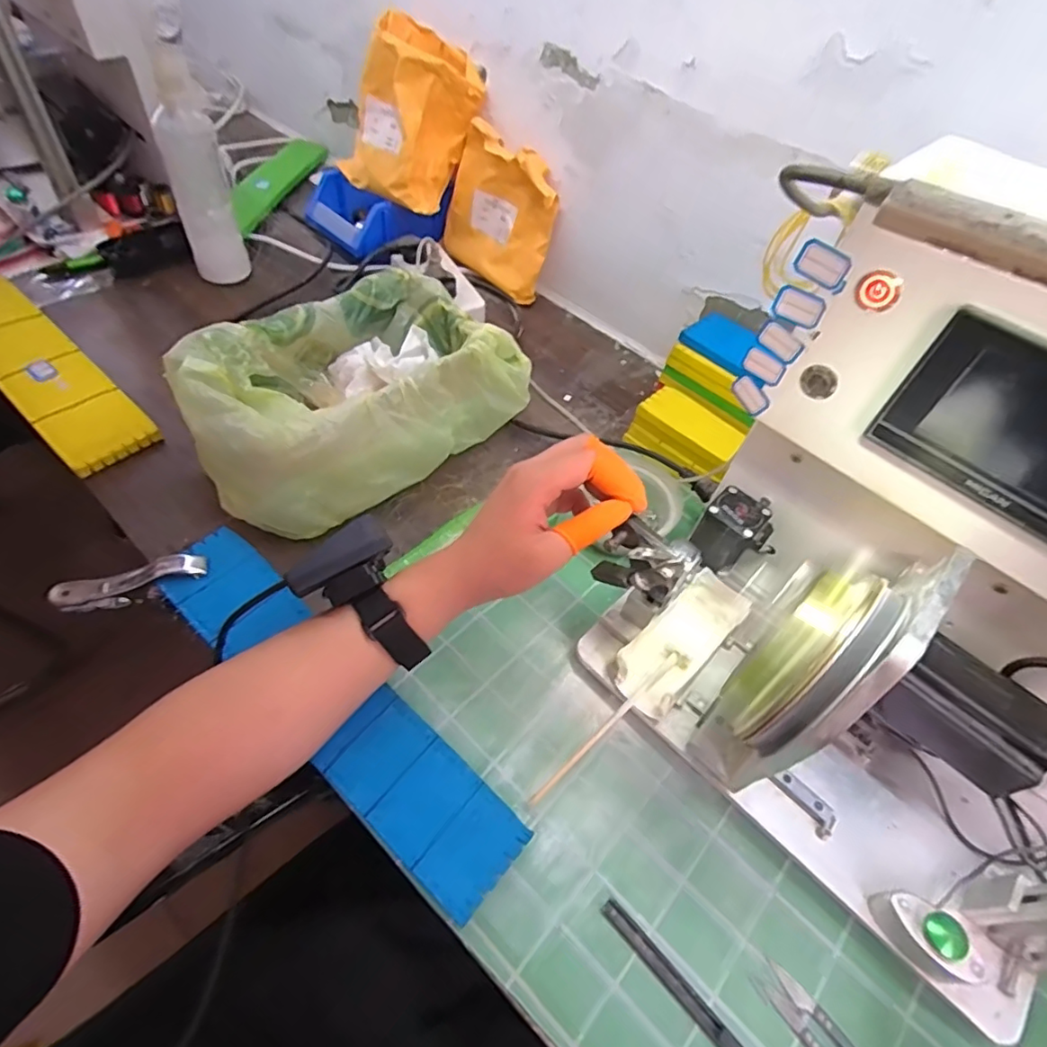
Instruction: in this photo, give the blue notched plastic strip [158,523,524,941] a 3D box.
[{"bbox_3d":[-0.148,0.125,0.425,0.346,0.032,0.069,38,59,21],"label":"blue notched plastic strip"}]

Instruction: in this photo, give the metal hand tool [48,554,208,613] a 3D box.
[{"bbox_3d":[-0.316,0.048,0.466,0.114,0.031,0.018,-17,56,-2],"label":"metal hand tool"}]

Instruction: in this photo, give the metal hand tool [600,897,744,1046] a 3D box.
[{"bbox_3d":[0.123,0.307,0.335,0.012,0.004,0.197,-35,65,-29],"label":"metal hand tool"}]

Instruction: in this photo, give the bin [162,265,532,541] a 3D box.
[{"bbox_3d":[-0.148,-0.126,0.549,0.298,0.113,0.165,-30,62,-26],"label":"bin"}]

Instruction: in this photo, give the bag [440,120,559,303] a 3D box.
[{"bbox_3d":[-0.035,-0.403,0.748,0.165,0.170,0.050,36,44,16],"label":"bag"}]

